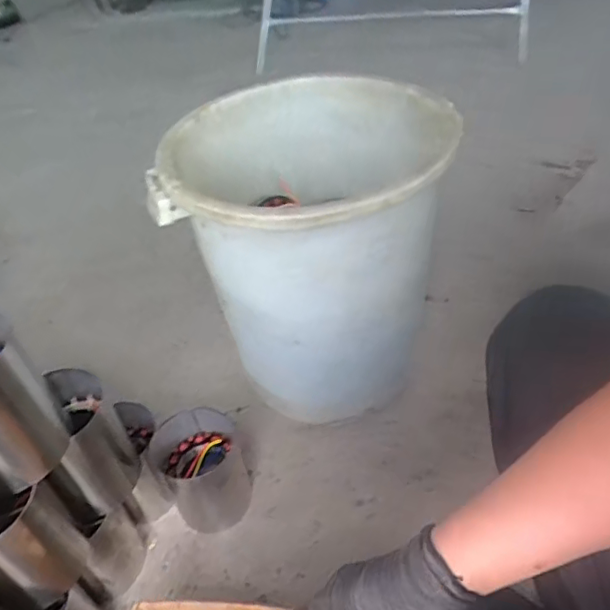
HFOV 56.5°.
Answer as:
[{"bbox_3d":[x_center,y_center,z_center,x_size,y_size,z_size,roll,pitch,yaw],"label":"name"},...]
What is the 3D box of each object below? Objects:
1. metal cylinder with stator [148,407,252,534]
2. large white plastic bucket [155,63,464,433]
[{"bbox_3d":[-0.160,0.263,0.893,0.130,0.146,0.140,-4,43,4],"label":"metal cylinder with stator"},{"bbox_3d":[0.018,-0.088,0.946,0.384,0.448,0.418,-4,43,4],"label":"large white plastic bucket"}]

